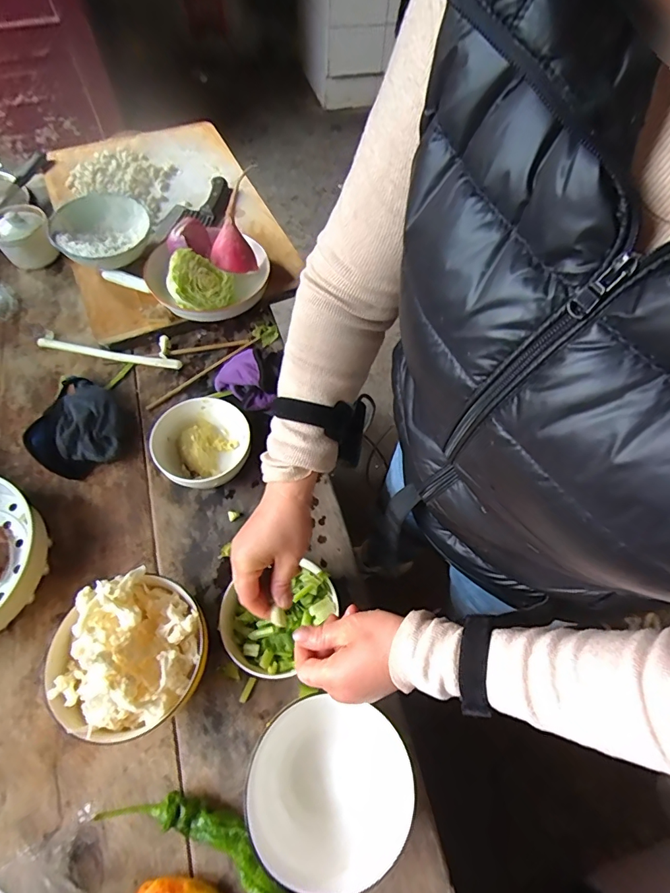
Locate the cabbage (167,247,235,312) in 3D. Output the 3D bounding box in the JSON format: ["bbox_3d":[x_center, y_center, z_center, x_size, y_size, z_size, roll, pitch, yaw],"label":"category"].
[{"bbox_3d":[-0.215,-0.262,0.701,0.100,0.082,0.087,-18,63,-11],"label":"cabbage"}]

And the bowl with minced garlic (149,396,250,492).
[{"bbox_3d":[-0.180,0.002,0.603,0.124,0.061,0.121,1,61,-1],"label":"bowl with minced garlic"}]

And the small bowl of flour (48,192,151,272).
[{"bbox_3d":[-0.395,-0.363,0.749,0.153,0.063,0.145,1,61,-1],"label":"small bowl of flour"}]

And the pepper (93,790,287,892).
[{"bbox_3d":[-0.119,0.390,0.417,0.209,0.033,0.062,24,63,11],"label":"pepper"}]

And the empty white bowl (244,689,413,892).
[{"bbox_3d":[-0.007,0.330,0.429,0.146,0.089,0.142,1,61,-1],"label":"empty white bowl"}]

